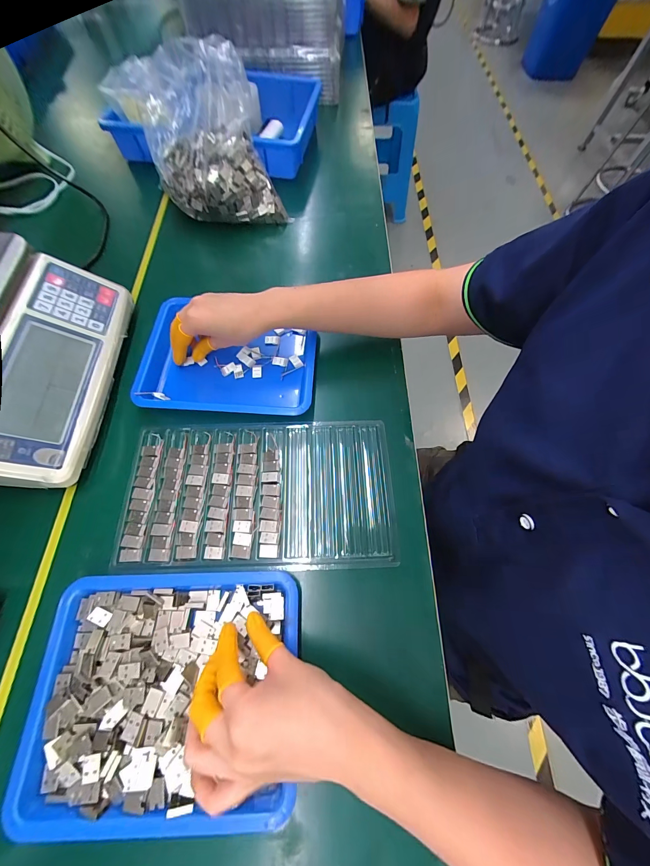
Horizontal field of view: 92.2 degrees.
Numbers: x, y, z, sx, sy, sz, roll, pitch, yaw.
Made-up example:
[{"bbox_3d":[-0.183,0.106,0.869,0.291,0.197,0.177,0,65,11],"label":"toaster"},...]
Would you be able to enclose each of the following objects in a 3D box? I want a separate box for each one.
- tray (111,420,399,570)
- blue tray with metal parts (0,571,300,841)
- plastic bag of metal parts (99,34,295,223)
[{"bbox_3d":[-0.074,0.063,0.351,0.293,0.011,0.159,0,67,-1],"label":"tray"},{"bbox_3d":[-0.135,0.216,0.271,0.217,0.025,0.172,1,67,-1],"label":"blue tray with metal parts"},{"bbox_3d":[-0.190,-0.456,0.484,0.185,0.152,0.211,-23,69,-10],"label":"plastic bag of metal parts"}]

